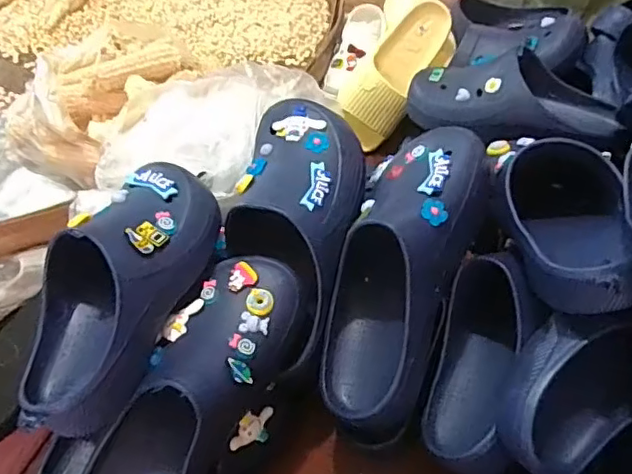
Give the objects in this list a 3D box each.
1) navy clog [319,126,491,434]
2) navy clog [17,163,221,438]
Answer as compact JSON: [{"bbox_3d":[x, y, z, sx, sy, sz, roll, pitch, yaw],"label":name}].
[{"bbox_3d":[0.076,0.023,0.532,0.108,0.091,0.303,17,79,18],"label":"navy clog"},{"bbox_3d":[-0.170,0.034,0.486,0.105,0.080,0.242,15,52,16],"label":"navy clog"}]

